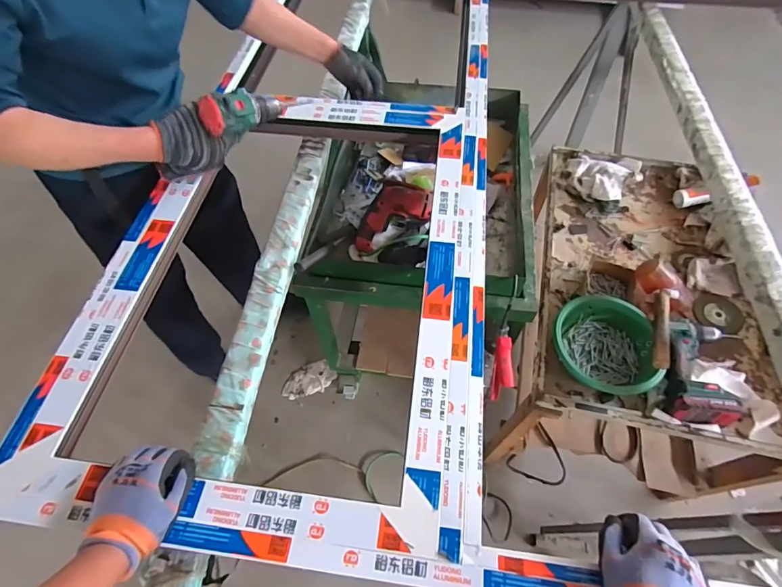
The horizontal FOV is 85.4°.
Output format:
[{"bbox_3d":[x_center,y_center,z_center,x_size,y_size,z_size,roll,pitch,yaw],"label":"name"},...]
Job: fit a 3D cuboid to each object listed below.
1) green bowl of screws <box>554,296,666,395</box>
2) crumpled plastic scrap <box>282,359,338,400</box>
[{"bbox_3d":[0.456,0.108,0.916,0.206,0.065,0.216,-1,57,1],"label":"green bowl of screws"},{"bbox_3d":[-0.297,0.309,1.531,0.193,0.030,0.116,-16,58,-9],"label":"crumpled plastic scrap"}]

